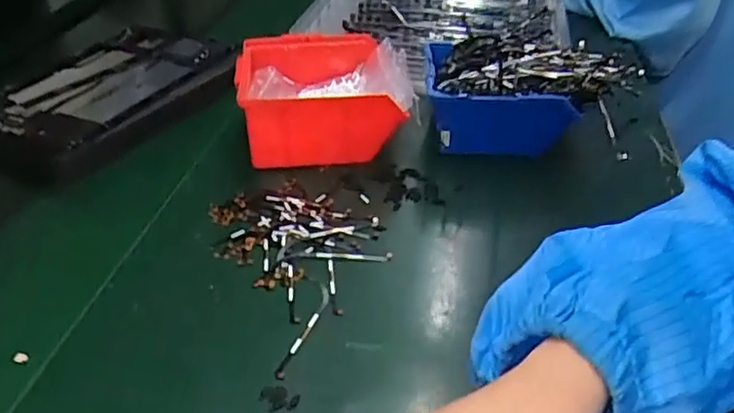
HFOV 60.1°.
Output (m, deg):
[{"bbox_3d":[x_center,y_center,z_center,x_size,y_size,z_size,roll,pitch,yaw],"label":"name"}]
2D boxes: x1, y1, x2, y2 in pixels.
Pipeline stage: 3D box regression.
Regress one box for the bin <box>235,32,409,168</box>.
[{"bbox_3d":[-0.039,-0.093,0.558,0.139,0.070,0.126,-3,36,-6],"label":"bin"}]

